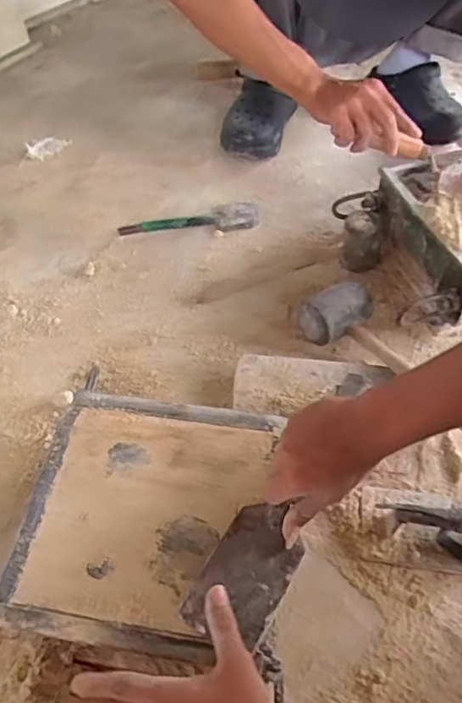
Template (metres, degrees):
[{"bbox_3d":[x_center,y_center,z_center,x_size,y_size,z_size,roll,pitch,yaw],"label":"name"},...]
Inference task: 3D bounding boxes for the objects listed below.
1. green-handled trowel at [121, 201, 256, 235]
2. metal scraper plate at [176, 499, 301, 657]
[{"bbox_3d":[-0.071,-0.223,0.948,0.235,0.017,0.053,-6,55,-5],"label":"green-handled trowel"},{"bbox_3d":[0.015,0.192,0.480,0.068,0.008,0.115,32,64,6],"label":"metal scraper plate"}]

